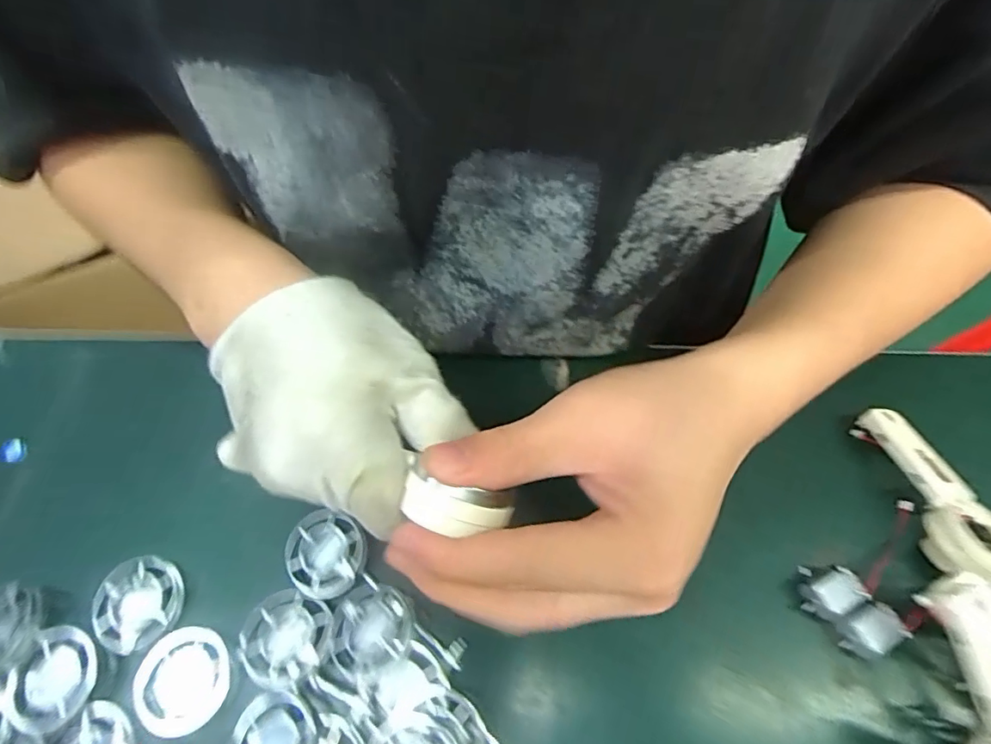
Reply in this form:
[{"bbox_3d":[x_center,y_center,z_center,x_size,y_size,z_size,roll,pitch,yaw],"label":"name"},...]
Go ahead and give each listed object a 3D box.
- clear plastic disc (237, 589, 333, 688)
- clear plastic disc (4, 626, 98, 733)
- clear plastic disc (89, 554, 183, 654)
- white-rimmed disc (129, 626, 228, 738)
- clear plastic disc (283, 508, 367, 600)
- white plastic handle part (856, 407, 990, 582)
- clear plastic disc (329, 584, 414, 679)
[{"bbox_3d":[-0.096,0.121,0.236,0.041,0.004,0.038,1,46,-1],"label":"clear plastic disc"},{"bbox_3d":[-0.201,0.139,0.236,0.034,0.009,0.038,7,62,4],"label":"clear plastic disc"},{"bbox_3d":[-0.172,0.113,0.253,0.039,0.010,0.041,0,62,1],"label":"clear plastic disc"},{"bbox_3d":[-0.140,0.138,0.233,0.037,0.007,0.043,-35,67,-17],"label":"white-rimmed disc"},{"bbox_3d":[-0.085,0.090,0.256,0.042,0.006,0.038,36,68,18],"label":"clear plastic disc"},{"bbox_3d":[0.227,0.059,0.265,0.036,0.024,0.089,-7,62,-3],"label":"white plastic handle part"},{"bbox_3d":[-0.057,0.116,0.235,0.037,0.004,0.038,-8,49,10],"label":"clear plastic disc"}]

